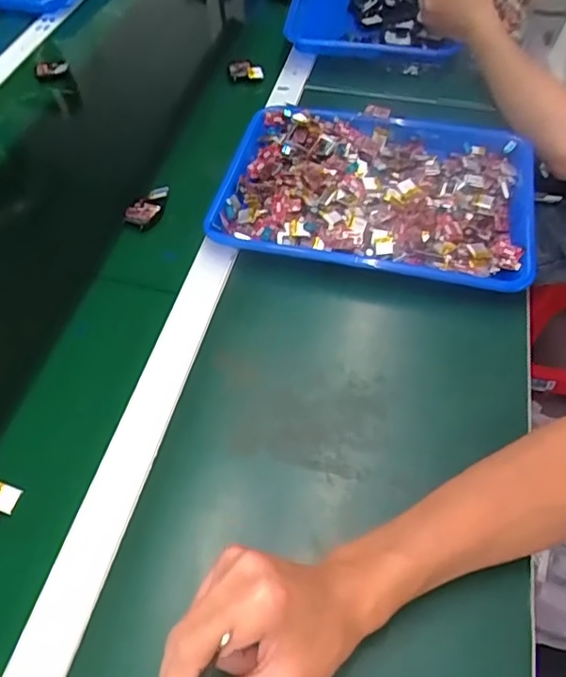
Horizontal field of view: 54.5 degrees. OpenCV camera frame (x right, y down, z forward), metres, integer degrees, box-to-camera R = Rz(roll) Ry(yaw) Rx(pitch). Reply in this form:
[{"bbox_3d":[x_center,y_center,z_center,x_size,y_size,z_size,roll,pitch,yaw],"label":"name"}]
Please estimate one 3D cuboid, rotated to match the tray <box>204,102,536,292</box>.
[{"bbox_3d":[0.102,-0.167,0.603,0.324,0.034,0.239,11,56,9],"label":"tray"}]

